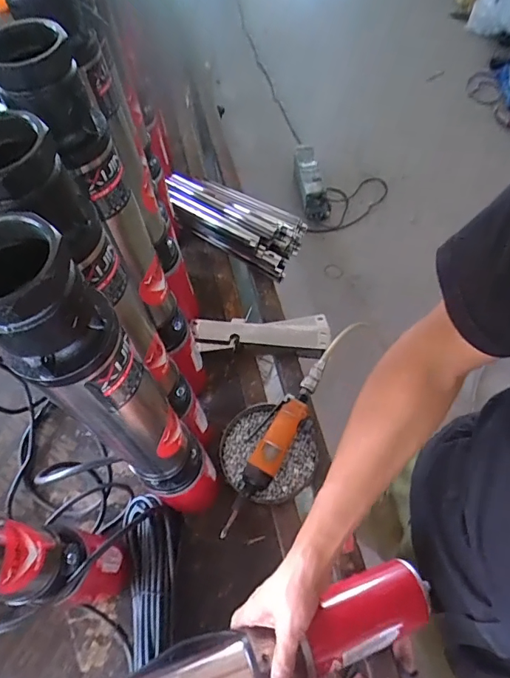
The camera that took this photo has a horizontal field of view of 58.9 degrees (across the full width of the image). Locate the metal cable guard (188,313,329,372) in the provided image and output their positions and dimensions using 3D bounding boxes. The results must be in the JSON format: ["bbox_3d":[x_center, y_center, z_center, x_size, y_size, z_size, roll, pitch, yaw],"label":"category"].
[{"bbox_3d":[0.010,-0.001,0.754,0.221,0.035,0.074,-6,62,0],"label":"metal cable guard"}]

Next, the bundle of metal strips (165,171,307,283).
[{"bbox_3d":[-0.042,-0.236,0.867,0.298,0.051,0.139,31,68,18],"label":"bundle of metal strips"}]

